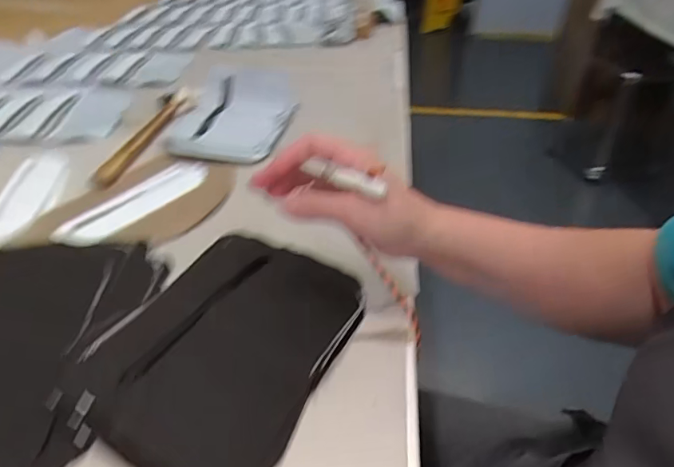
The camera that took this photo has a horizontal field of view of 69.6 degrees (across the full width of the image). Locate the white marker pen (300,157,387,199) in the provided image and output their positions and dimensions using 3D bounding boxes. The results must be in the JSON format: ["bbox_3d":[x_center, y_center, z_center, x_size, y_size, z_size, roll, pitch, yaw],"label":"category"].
[{"bbox_3d":[0.004,-0.042,0.362,0.069,0.012,0.008,21,39,32],"label":"white marker pen"}]

